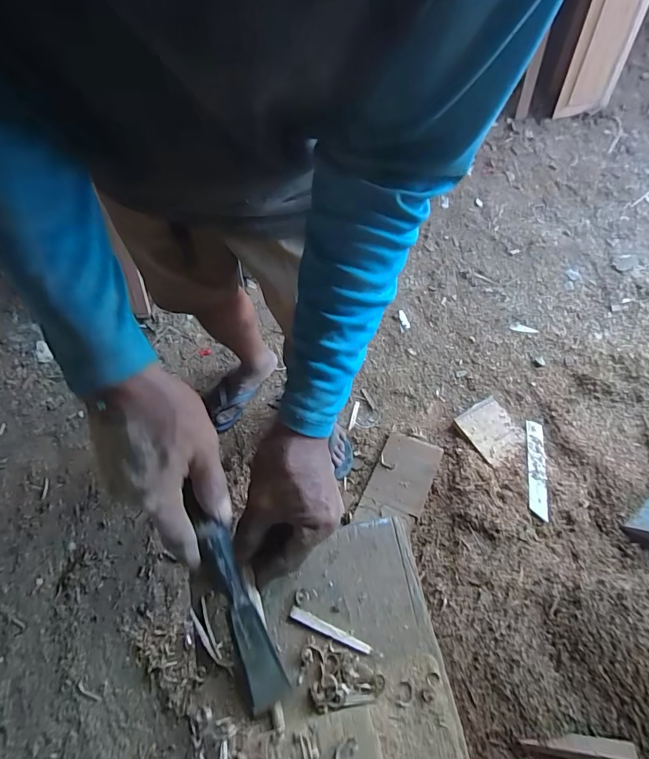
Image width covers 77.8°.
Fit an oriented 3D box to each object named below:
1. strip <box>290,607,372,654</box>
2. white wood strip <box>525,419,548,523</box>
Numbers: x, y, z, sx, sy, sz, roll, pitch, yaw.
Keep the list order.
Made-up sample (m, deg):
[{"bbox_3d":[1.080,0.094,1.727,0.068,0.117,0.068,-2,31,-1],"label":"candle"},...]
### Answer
[{"bbox_3d":[0.005,0.217,0.348,0.074,0.007,0.010,23,68,8],"label":"strip"},{"bbox_3d":[0.533,0.216,1.013,0.046,0.012,0.260,15,54,5],"label":"white wood strip"}]

